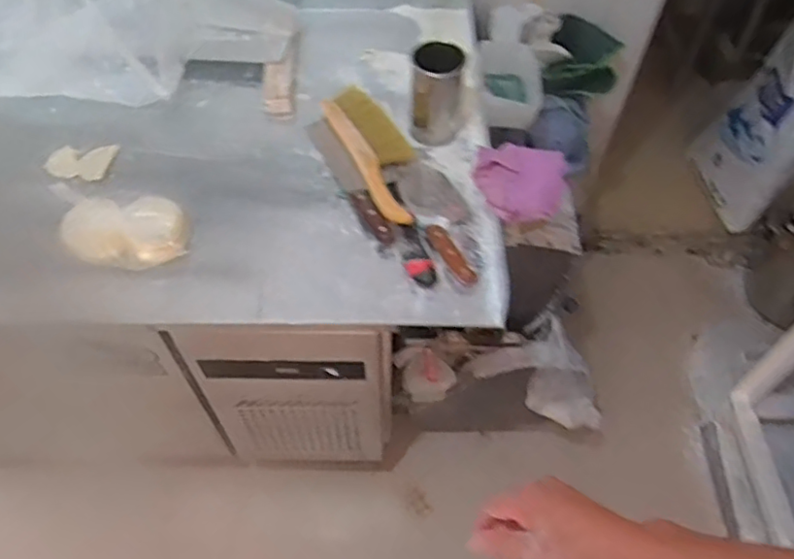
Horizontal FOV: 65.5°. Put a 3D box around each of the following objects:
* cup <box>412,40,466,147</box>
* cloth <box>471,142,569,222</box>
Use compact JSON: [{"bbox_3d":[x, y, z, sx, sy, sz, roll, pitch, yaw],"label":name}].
[{"bbox_3d":[0.070,-0.324,1.072,0.083,0.160,0.084,1,54,-1],"label":"cup"},{"bbox_3d":[0.187,-0.148,0.929,0.135,0.053,0.127,14,55,9],"label":"cloth"}]

